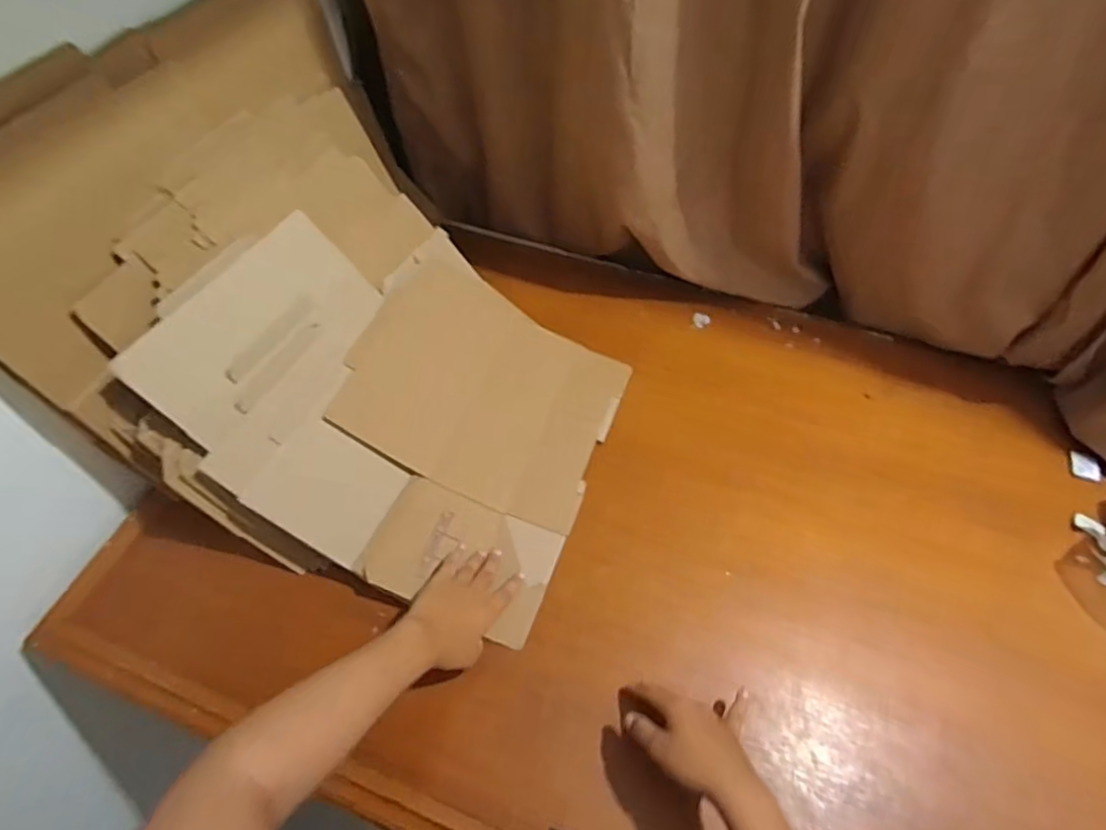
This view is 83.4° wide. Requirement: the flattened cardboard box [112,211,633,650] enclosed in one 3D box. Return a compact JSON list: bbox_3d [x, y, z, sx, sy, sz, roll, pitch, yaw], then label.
[{"bbox_3d":[-0.160,-0.022,0.717,0.462,0.064,0.377,36,64,-12],"label":"flattened cardboard box"}]

